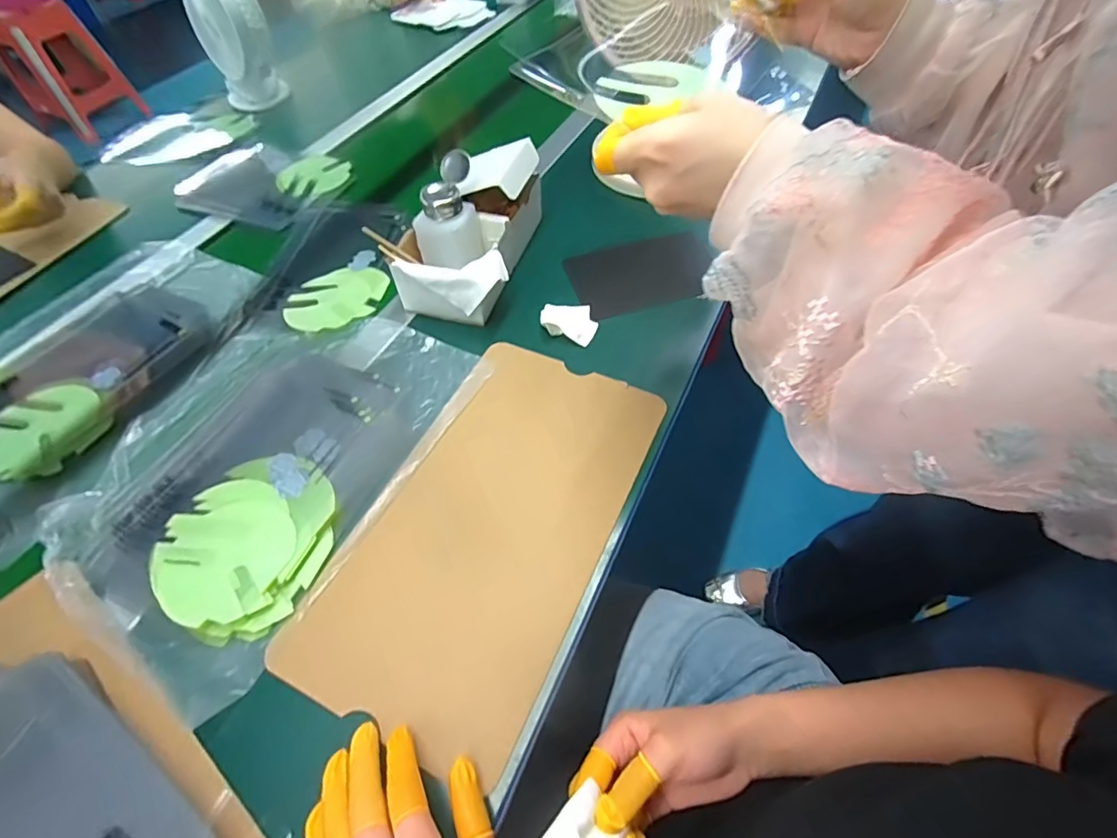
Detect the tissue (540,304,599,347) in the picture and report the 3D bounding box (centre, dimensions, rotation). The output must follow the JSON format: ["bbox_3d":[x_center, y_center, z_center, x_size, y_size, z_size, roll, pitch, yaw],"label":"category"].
[{"bbox_3d":[0.010,-0.104,0.539,0.063,0.013,0.053,16,56,14],"label":"tissue"}]

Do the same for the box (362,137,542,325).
[{"bbox_3d":[-0.088,-0.212,0.559,0.124,0.126,0.194,14,56,13],"label":"box"}]

